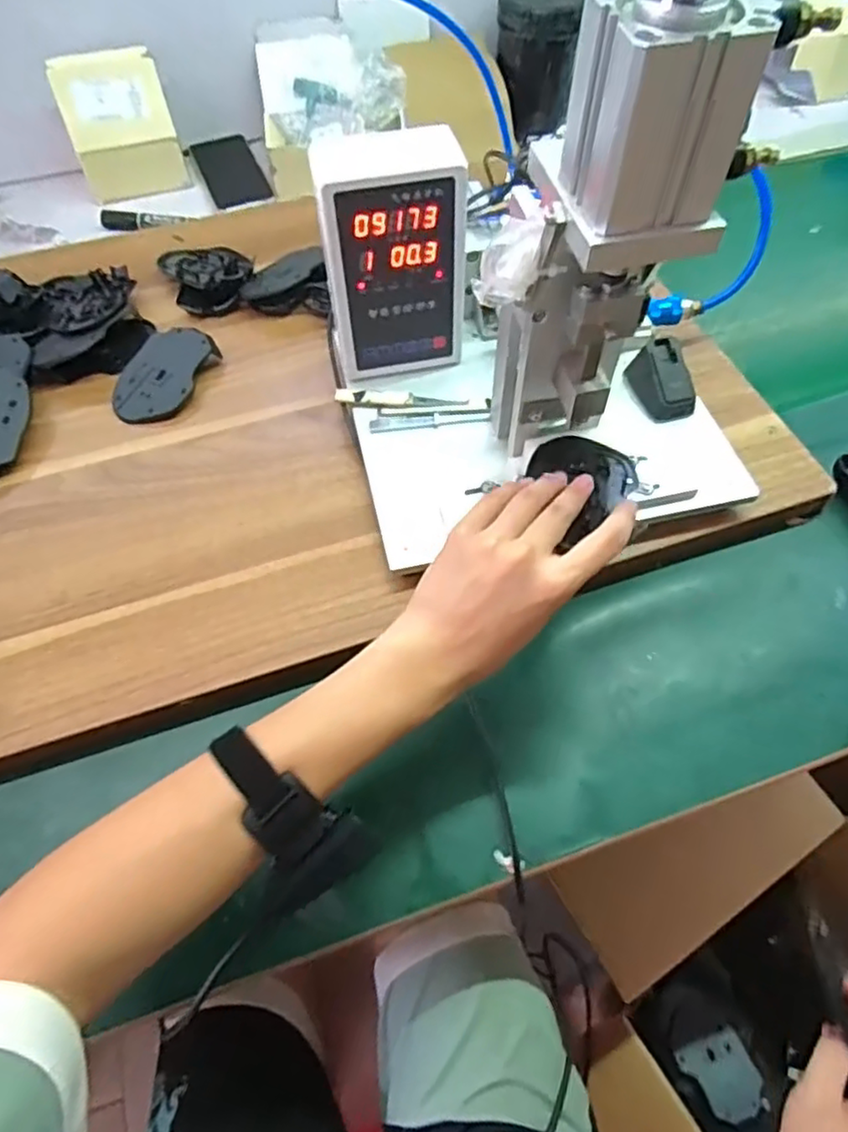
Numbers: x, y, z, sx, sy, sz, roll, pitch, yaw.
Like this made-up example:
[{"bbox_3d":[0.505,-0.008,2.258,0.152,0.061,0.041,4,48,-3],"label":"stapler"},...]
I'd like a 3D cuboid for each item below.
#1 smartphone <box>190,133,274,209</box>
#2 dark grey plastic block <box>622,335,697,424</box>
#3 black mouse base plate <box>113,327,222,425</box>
[{"bbox_3d":[-0.255,-0.522,0.870,0.076,0.012,0.147,-22,62,-12],"label":"smartphone"},{"bbox_3d":[0.207,-0.161,0.569,0.042,0.032,0.067,-18,61,-10],"label":"dark grey plastic block"},{"bbox_3d":[-0.247,-0.183,0.626,0.065,0.018,0.110,23,62,14],"label":"black mouse base plate"}]

